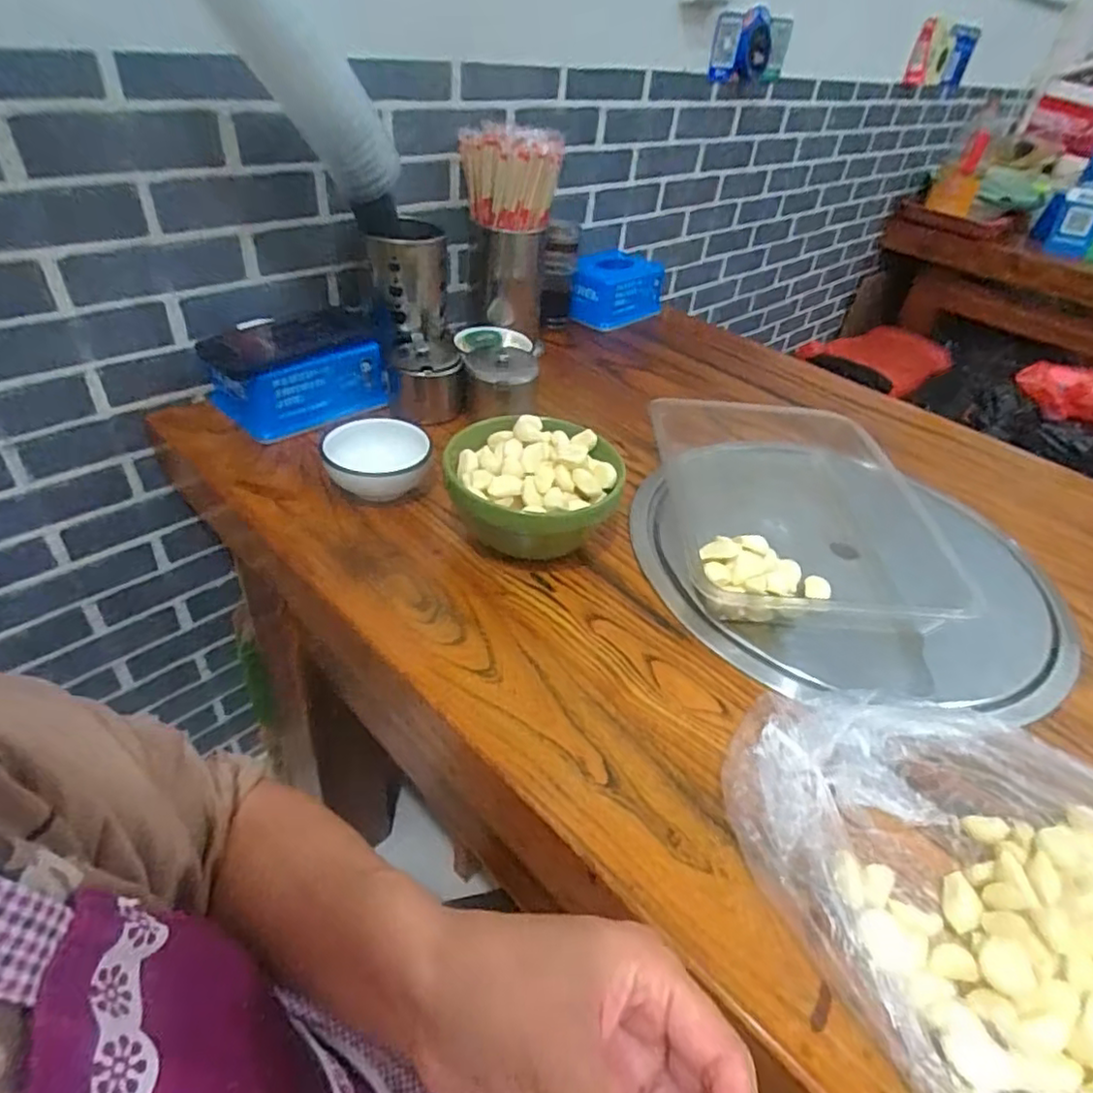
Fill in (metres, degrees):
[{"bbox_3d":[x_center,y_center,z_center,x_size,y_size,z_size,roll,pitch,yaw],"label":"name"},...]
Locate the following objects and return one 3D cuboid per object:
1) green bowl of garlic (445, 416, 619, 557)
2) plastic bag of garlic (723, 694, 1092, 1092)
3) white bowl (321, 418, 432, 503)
[{"bbox_3d":[-0.012,-0.049,0.557,0.141,0.078,0.141,4,40,-4],"label":"green bowl of garlic"},{"bbox_3d":[0.259,0.184,0.341,0.251,0.073,0.283,-6,42,-15],"label":"plastic bag of garlic"},{"bbox_3d":[-0.154,-0.076,0.594,0.090,0.041,0.091,-9,43,-18],"label":"white bowl"}]

